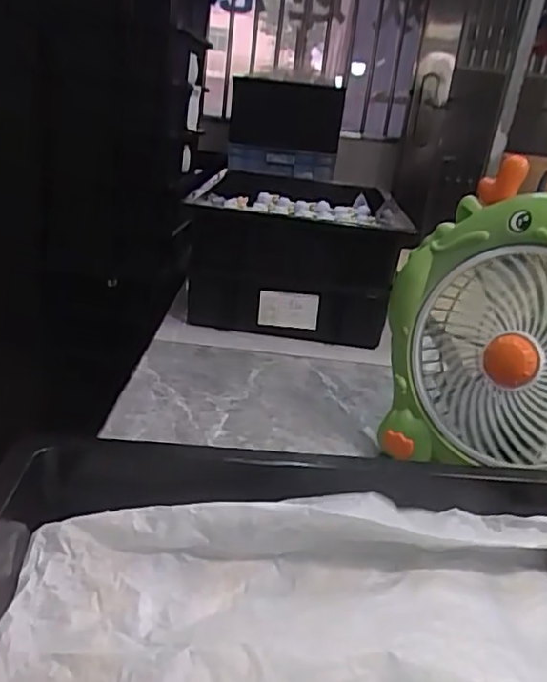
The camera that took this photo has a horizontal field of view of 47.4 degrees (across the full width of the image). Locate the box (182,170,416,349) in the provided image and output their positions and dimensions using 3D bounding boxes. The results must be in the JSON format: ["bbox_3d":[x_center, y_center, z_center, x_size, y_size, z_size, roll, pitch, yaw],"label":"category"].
[{"bbox_3d":[0.036,-0.148,1.036,0.322,0.174,0.421,8,20,5],"label":"box"}]

